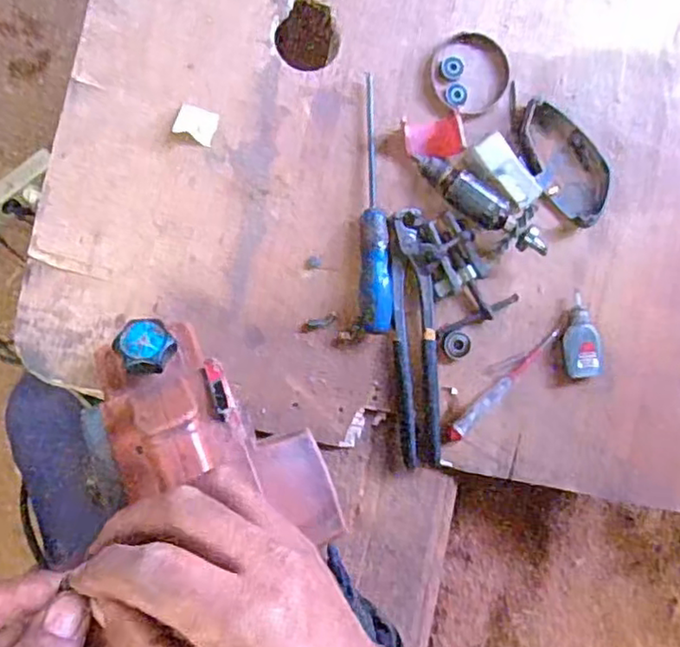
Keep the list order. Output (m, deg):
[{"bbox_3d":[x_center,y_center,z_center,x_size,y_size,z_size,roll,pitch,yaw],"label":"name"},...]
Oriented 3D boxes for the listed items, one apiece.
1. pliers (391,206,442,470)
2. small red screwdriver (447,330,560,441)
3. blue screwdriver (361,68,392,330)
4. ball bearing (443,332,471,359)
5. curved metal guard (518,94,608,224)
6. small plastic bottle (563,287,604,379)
[{"bbox_3d":[0.066,0.014,0.557,0.037,0.024,0.219,-3,87,-5],"label":"pliers"},{"bbox_3d":[0.147,0.055,0.575,0.136,0.013,0.015,-42,90,-6],"label":"small red screwdriver"},{"bbox_3d":[0.030,-0.104,0.559,0.026,0.022,0.224,-1,87,-4],"label":"blue screwdriver"},{"bbox_3d":[0.105,0.020,0.573,0.025,0.005,0.024,5,86,-4],"label":"ball bearing"},{"bbox_3d":[0.211,-0.150,0.594,0.070,0.024,0.123,-20,88,-5],"label":"curved metal guard"},{"bbox_3d":[0.221,0.011,0.593,0.030,0.027,0.078,-4,87,-5],"label":"small plastic bottle"}]

